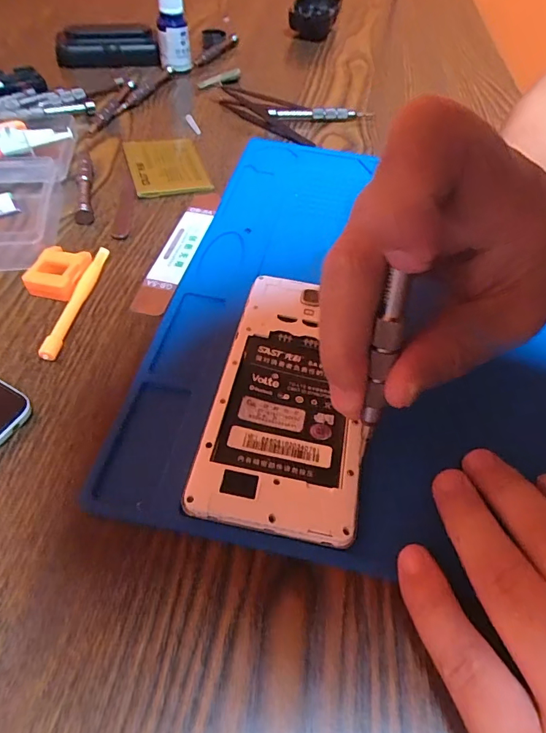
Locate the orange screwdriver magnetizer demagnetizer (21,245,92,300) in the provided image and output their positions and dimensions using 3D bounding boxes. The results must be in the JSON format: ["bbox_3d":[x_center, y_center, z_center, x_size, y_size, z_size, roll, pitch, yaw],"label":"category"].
[{"bbox_3d":[-0.122,-0.054,0.251,0.025,0.013,0.034,11,53,4],"label":"orange screwdriver magnetizer demagnetizer"}]

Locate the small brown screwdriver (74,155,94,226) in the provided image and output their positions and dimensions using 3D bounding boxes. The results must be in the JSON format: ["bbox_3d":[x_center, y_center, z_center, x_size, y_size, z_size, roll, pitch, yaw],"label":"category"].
[{"bbox_3d":[-0.133,-0.130,0.309,0.011,0.009,0.085,-8,54,-10],"label":"small brown screwdriver"}]

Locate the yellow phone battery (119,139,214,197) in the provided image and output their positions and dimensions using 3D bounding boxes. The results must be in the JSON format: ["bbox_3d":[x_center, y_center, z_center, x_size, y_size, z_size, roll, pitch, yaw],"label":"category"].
[{"bbox_3d":[-0.082,-0.155,0.336,0.055,0.004,0.074,-14,55,-15],"label":"yellow phone battery"}]

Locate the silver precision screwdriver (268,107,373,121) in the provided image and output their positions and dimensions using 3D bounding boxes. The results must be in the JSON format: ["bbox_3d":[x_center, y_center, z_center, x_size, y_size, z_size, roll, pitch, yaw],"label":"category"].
[{"bbox_3d":[0.045,-0.235,0.408,0.099,0.011,0.014,-5,53,-9],"label":"silver precision screwdriver"}]

